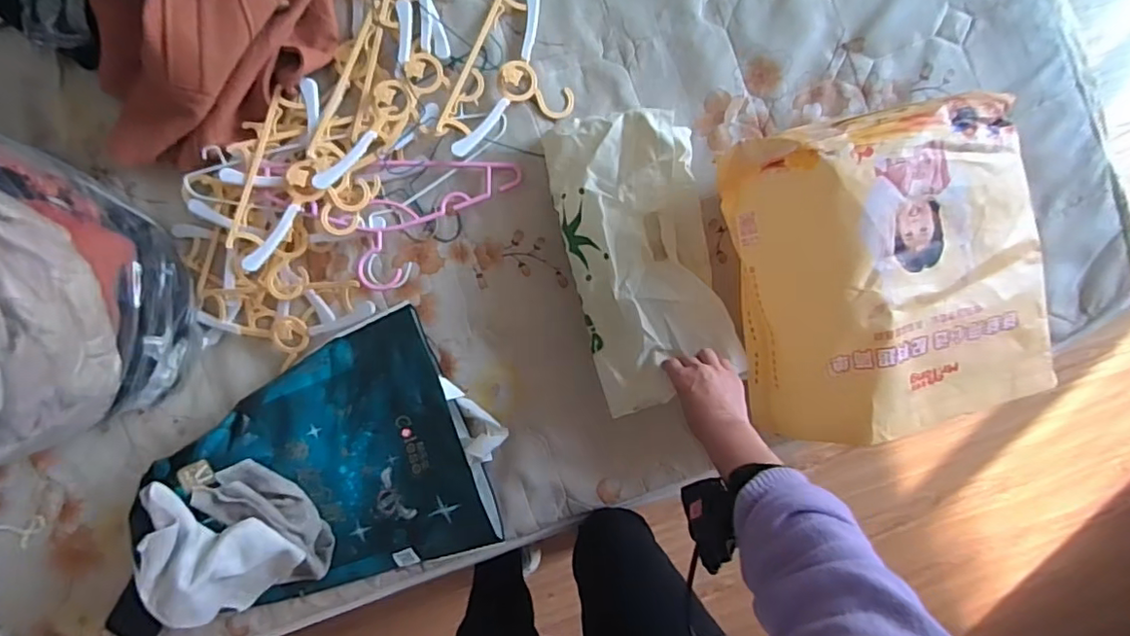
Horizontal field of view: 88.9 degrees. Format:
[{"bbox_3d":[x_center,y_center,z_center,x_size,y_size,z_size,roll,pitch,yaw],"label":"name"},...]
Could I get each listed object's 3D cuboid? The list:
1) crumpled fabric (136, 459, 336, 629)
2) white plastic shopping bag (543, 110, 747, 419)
[{"bbox_3d":[-0.454,0.303,0.781,0.193,0.125,0.213,-19,93,2],"label":"crumpled fabric"},{"bbox_3d":[0.102,-0.082,0.773,0.193,0.087,0.386,-12,93,3],"label":"white plastic shopping bag"}]

